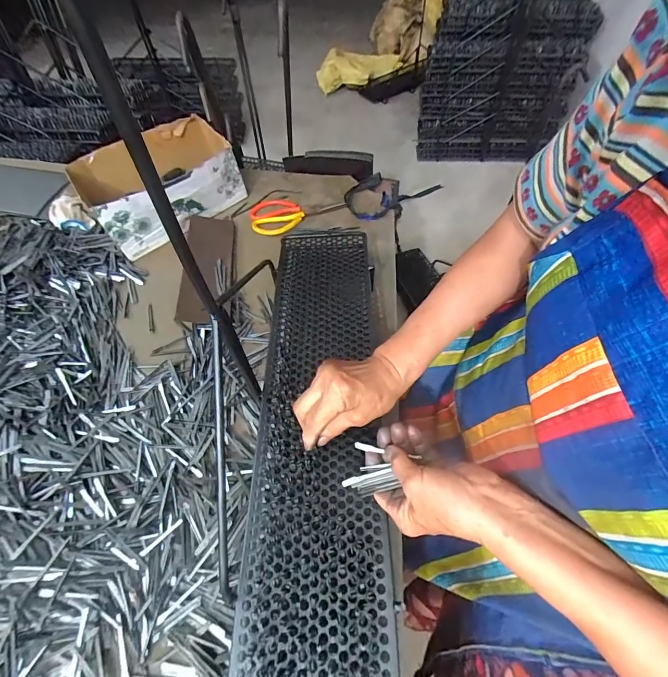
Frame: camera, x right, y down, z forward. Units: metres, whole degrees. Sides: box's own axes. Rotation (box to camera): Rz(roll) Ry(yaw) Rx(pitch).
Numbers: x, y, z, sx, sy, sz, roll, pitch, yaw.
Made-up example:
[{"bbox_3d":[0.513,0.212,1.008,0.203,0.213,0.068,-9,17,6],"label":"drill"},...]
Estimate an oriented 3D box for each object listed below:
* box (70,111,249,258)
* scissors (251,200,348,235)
[{"bbox_3d":[-0.342,-0.327,0.725,0.307,0.107,0.210,-36,62,-20],"label":"box"},{"bbox_3d":[-0.078,-0.272,0.745,0.194,0.012,0.099,-13,57,-7],"label":"scissors"}]

